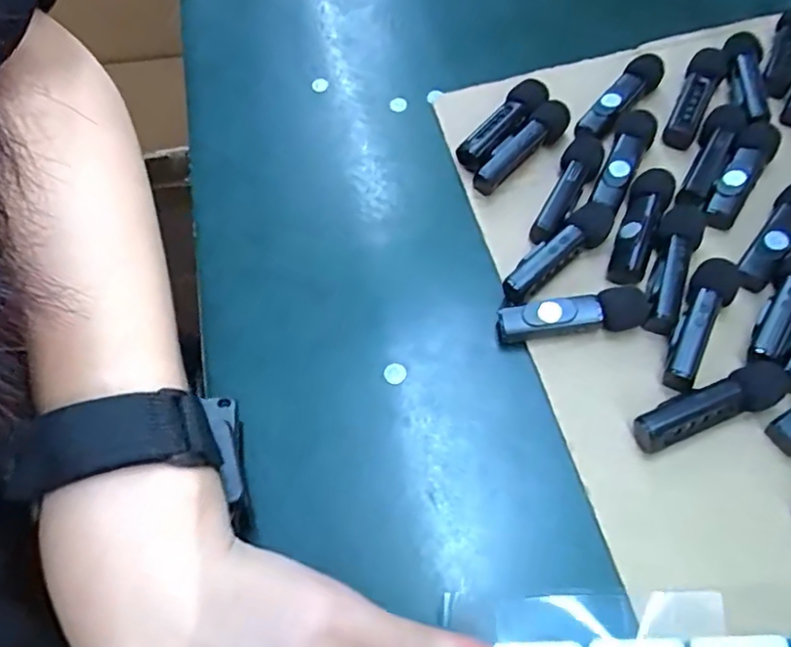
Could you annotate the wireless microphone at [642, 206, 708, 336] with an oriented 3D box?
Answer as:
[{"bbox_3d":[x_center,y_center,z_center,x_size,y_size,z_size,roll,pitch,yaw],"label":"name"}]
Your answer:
[{"bbox_3d":[0.128,-0.027,0.289,0.020,0.013,0.066,24,65,13],"label":"wireless microphone"}]

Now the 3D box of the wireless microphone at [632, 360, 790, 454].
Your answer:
[{"bbox_3d":[0.132,0.035,0.258,0.066,0.018,0.018,-21,64,-10],"label":"wireless microphone"}]

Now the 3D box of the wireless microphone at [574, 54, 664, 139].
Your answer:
[{"bbox_3d":[0.122,-0.124,0.332,0.016,0.012,0.064,38,69,18],"label":"wireless microphone"}]

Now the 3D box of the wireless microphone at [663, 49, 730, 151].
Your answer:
[{"bbox_3d":[0.163,-0.124,0.337,0.019,0.014,0.065,28,66,14],"label":"wireless microphone"}]

